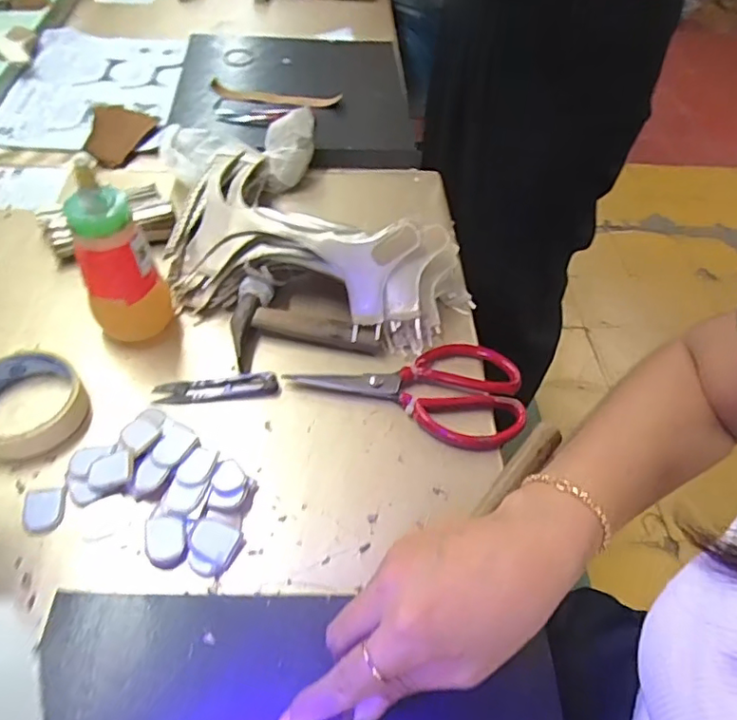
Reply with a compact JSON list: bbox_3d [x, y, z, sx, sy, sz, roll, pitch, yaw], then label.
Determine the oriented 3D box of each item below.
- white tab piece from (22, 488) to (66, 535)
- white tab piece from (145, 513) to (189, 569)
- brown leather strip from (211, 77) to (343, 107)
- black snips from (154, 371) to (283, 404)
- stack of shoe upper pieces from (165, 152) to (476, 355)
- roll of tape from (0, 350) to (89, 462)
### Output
[{"bbox_3d":[-0.228,0.105,0.403,0.028,0.004,0.033,-5,52,-8],"label":"white tab piece"},{"bbox_3d":[-0.136,0.122,0.390,0.027,0.008,0.036,-3,52,-7],"label":"white tab piece"},{"bbox_3d":[-0.118,-0.347,0.749,0.163,0.022,0.030,5,51,0],"label":"brown leather strip"},{"bbox_3d":[-0.125,0.023,0.472,0.098,0.010,0.022,-4,52,-7],"label":"black snips"},{"bbox_3d":[-0.042,-0.121,0.549,0.284,0.077,0.214,14,52,7],"label":"stack of shoe upper pieces"},{"bbox_3d":[-0.263,0.032,0.440,0.082,0.027,0.088,2,52,-2],"label":"roll of tape"}]

